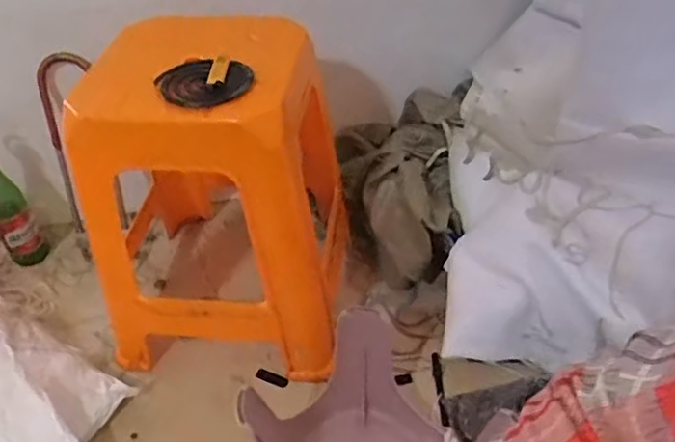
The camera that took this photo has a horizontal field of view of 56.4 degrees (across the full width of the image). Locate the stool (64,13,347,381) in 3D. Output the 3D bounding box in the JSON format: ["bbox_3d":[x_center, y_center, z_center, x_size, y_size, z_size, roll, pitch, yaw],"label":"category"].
[{"bbox_3d":[-0.182,-0.038,0.998,0.343,0.499,0.325,2,42,6],"label":"stool"}]

